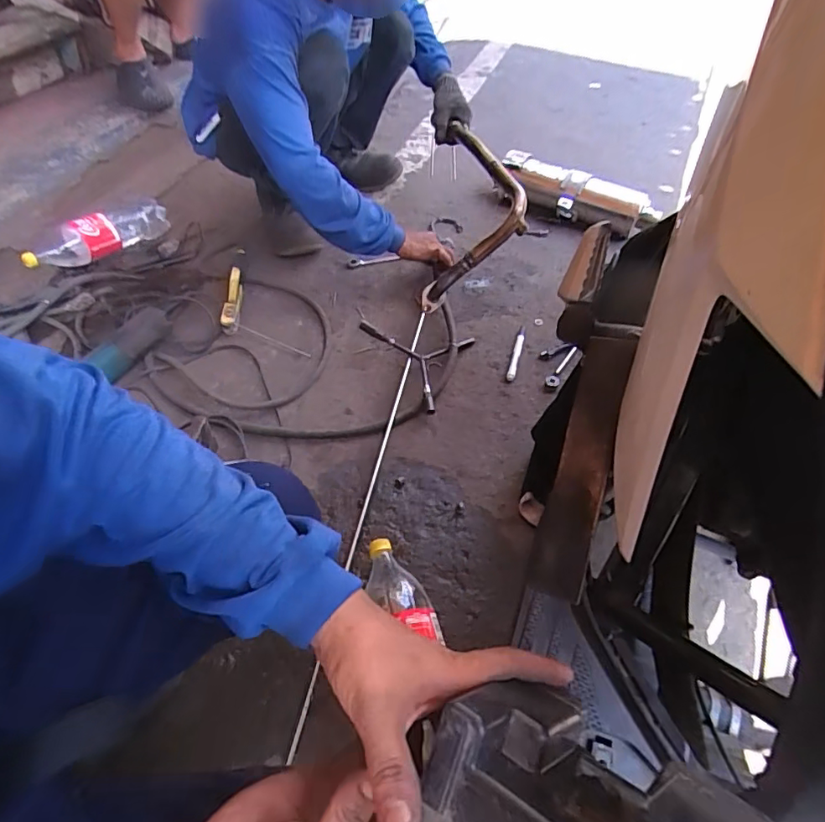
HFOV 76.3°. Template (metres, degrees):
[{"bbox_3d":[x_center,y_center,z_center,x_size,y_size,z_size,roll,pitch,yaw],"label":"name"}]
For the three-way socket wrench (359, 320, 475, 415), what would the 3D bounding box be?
[{"bbox_3d":[0.036,-0.120,0.998,0.181,0.054,0.226,-30,59,-22],"label":"three-way socket wrench"}]

